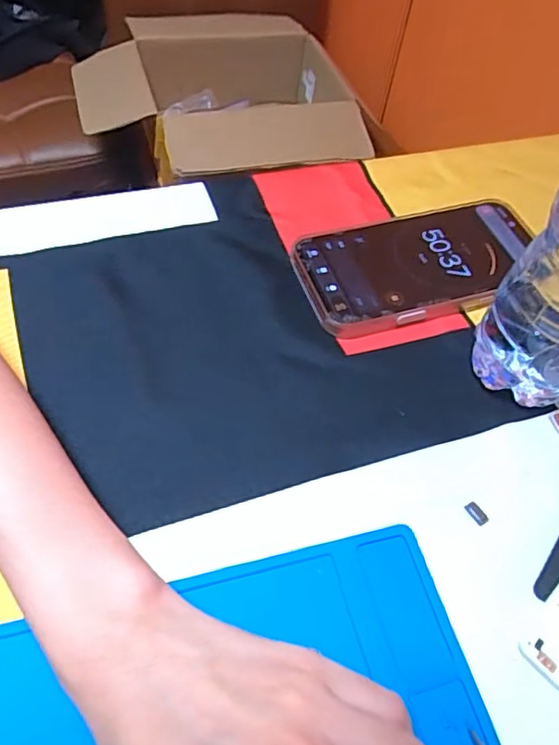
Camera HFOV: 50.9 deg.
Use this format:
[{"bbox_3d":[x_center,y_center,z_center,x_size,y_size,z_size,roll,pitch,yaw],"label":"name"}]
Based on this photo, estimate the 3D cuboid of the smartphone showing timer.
[{"bbox_3d":[0.093,-0.072,0.382,0.162,0.009,0.083,-13,56,-12],"label":"smartphone showing timer"}]

